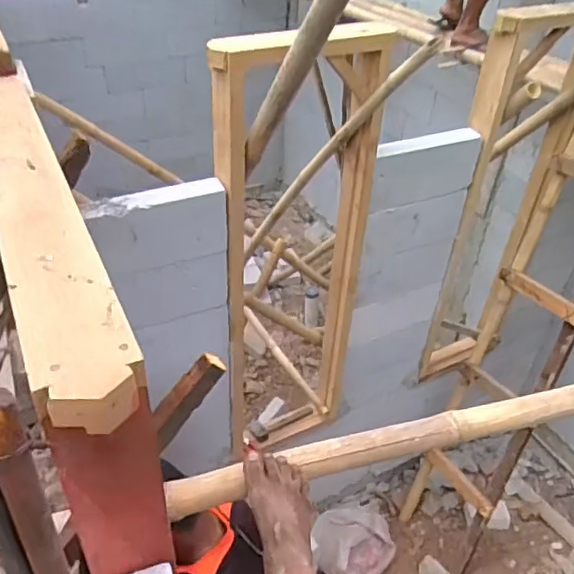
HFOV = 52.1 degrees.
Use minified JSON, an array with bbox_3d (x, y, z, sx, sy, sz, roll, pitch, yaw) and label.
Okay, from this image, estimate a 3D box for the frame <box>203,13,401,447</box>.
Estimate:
[{"bbox_3d":[0.014,-0.002,1.890,0.506,1.549,0.139,-14,42,-23],"label":"frame"}]

